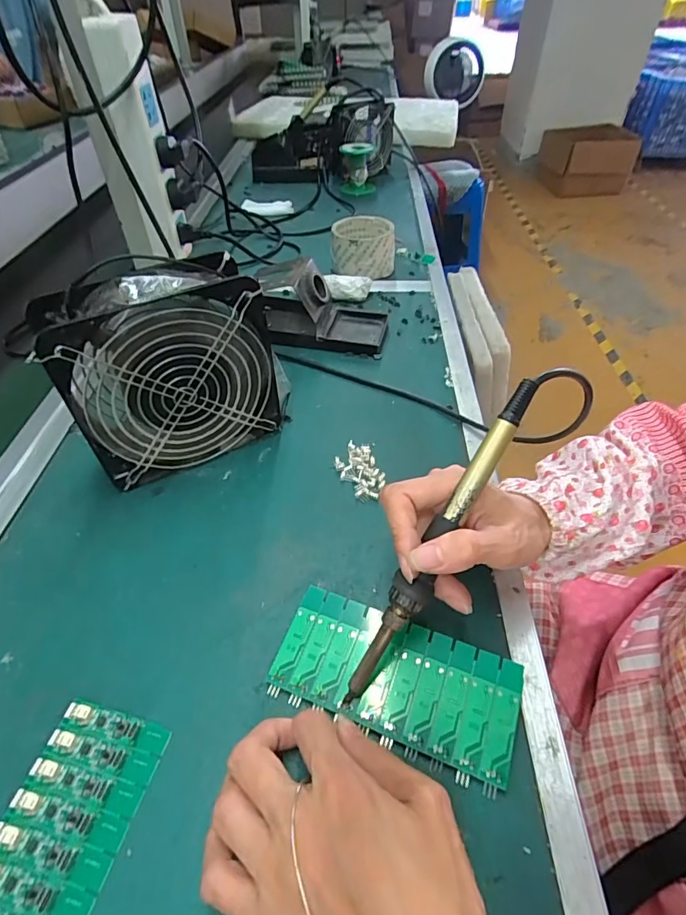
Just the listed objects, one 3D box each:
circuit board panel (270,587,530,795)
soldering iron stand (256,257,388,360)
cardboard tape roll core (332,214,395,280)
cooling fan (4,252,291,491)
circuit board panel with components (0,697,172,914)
[{"bbox_3d":[0.029,0.129,0.270,0.137,0.012,0.065,16,49,16],"label":"circuit board panel"},{"bbox_3d":[-0.025,-0.175,0.516,0.151,0.073,0.095,8,47,8],"label":"soldering iron stand"},{"bbox_3d":[0.028,-0.286,0.627,0.085,0.052,0.085,1,47,2],"label":"cardboard tape roll core"},{"bbox_3d":[-0.129,-0.067,0.362,0.162,0.155,0.058,-22,50,-19],"label":"cooling fan"},{"bbox_3d":[-0.144,0.195,0.219,0.064,0.006,0.136,10,48,10],"label":"circuit board panel with components"}]

